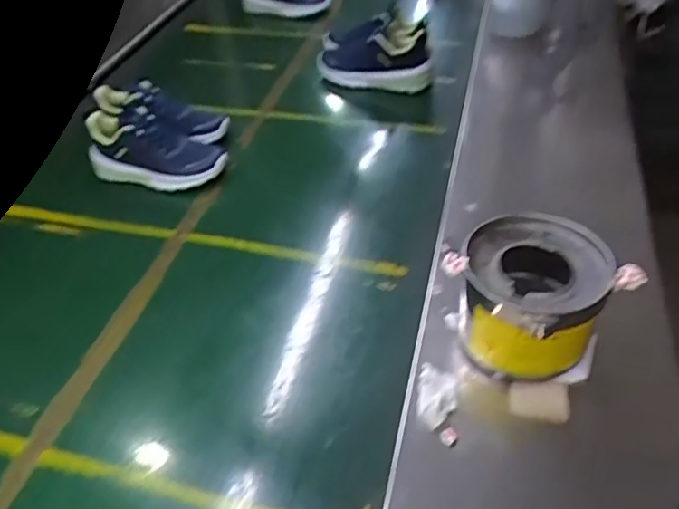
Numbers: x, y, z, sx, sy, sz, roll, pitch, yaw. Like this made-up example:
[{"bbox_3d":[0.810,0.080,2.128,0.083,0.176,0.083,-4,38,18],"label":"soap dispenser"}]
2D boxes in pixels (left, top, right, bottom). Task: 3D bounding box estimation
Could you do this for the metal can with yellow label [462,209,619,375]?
[{"bbox_3d":[0.191,0.046,0.571,0.132,0.119,0.136,-2,42,2],"label":"metal can with yellow label"}]

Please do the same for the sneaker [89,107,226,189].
[{"bbox_3d":[-0.288,-0.163,0.875,0.215,0.099,0.076,12,48,14],"label":"sneaker"}]

